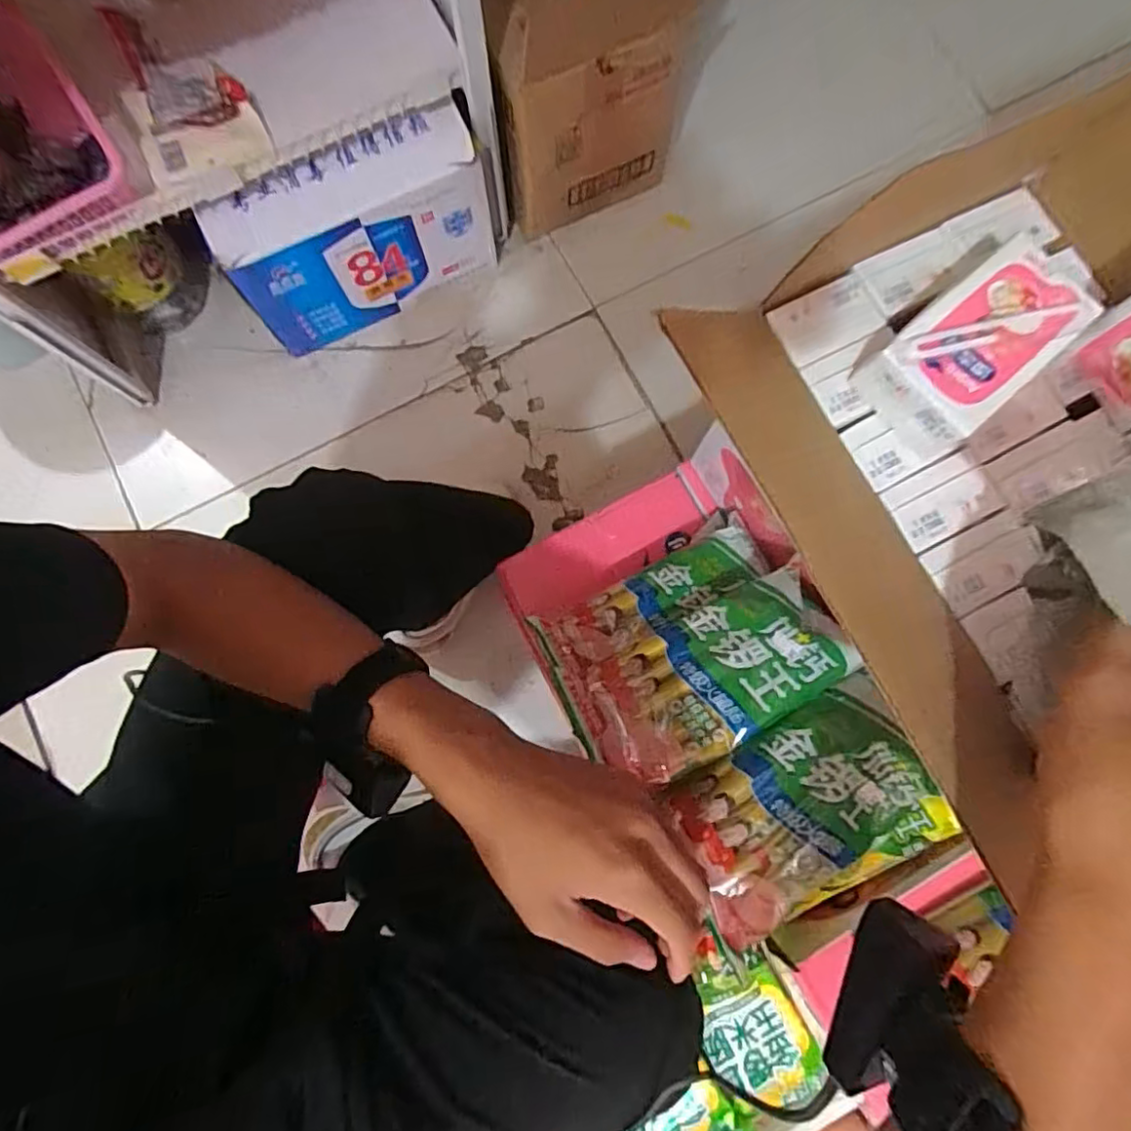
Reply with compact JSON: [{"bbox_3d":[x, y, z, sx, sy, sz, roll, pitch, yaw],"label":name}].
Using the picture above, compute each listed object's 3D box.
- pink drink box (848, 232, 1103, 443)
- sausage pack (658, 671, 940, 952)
[{"bbox_3d":[0.228,-0.121,0.345,0.113,0.046,0.065,-39,82,-7],"label":"pink drink box"},{"bbox_3d":[0.155,0.159,0.397,0.161,0.050,0.100,-30,81,-6],"label":"sausage pack"}]

